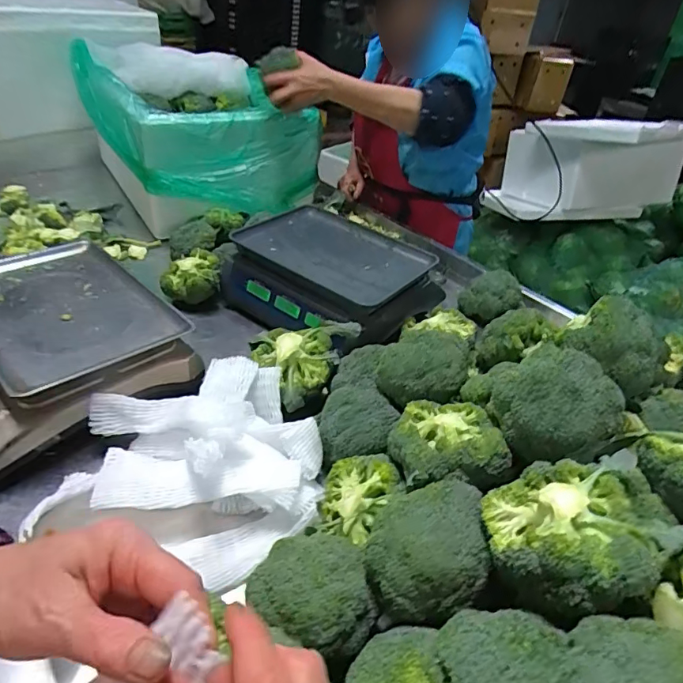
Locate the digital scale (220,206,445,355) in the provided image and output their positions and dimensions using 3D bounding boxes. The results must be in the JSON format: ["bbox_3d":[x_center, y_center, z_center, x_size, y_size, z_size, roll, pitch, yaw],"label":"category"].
[{"bbox_3d":[-0.018,-0.125,0.953,0.348,0.108,0.298,32,44,29],"label":"digital scale"}]

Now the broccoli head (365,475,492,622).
[{"bbox_3d":[0.080,0.194,0.477,0.108,0.073,0.122,8,37,0],"label":"broccoli head"}]

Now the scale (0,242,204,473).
[{"bbox_3d":[-0.443,-0.005,0.718,0.349,0.094,0.329,35,45,31],"label":"scale"}]

